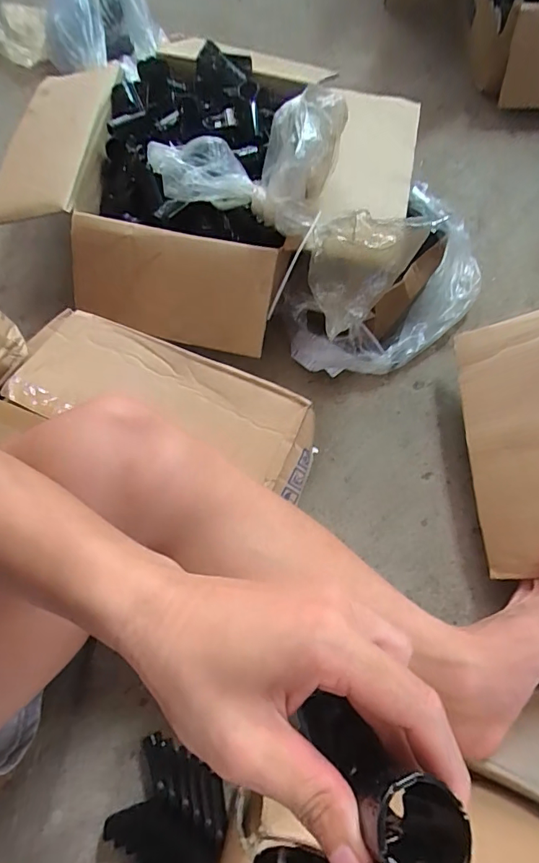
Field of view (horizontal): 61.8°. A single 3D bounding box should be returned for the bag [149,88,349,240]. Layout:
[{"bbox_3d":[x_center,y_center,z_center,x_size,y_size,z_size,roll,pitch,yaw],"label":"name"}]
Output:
[{"bbox_3d":[-0.031,-0.304,0.532,0.229,0.085,0.118,5,68,18],"label":"bag"}]

